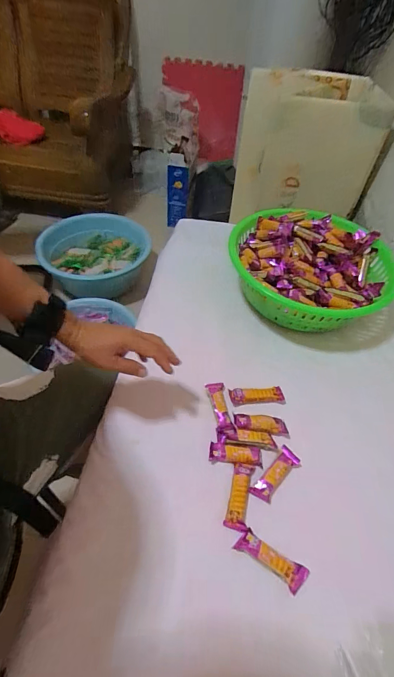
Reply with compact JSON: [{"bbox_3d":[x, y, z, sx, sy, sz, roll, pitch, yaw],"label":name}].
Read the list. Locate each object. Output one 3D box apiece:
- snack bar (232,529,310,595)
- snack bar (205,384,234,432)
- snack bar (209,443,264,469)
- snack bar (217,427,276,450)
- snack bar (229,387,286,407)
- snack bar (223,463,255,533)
[{"bbox_3d":[0.095,0.282,0.430,0.089,0.024,0.030,28,52,19],"label":"snack bar"},{"bbox_3d":[0.037,0.111,0.558,0.030,0.015,0.092,-3,49,-8],"label":"snack bar"},{"bbox_3d":[0.060,0.175,0.510,0.080,0.012,0.026,7,48,0],"label":"snack bar"},{"bbox_3d":[0.077,0.156,0.525,0.090,0.009,0.027,7,48,1],"label":"snack bar"},{"bbox_3d":[0.102,0.099,0.576,0.092,0.016,0.025,-1,49,-6],"label":"snack bar"},{"bbox_3d":[0.061,0.218,0.471,0.029,0.013,0.086,14,49,7],"label":"snack bar"}]

